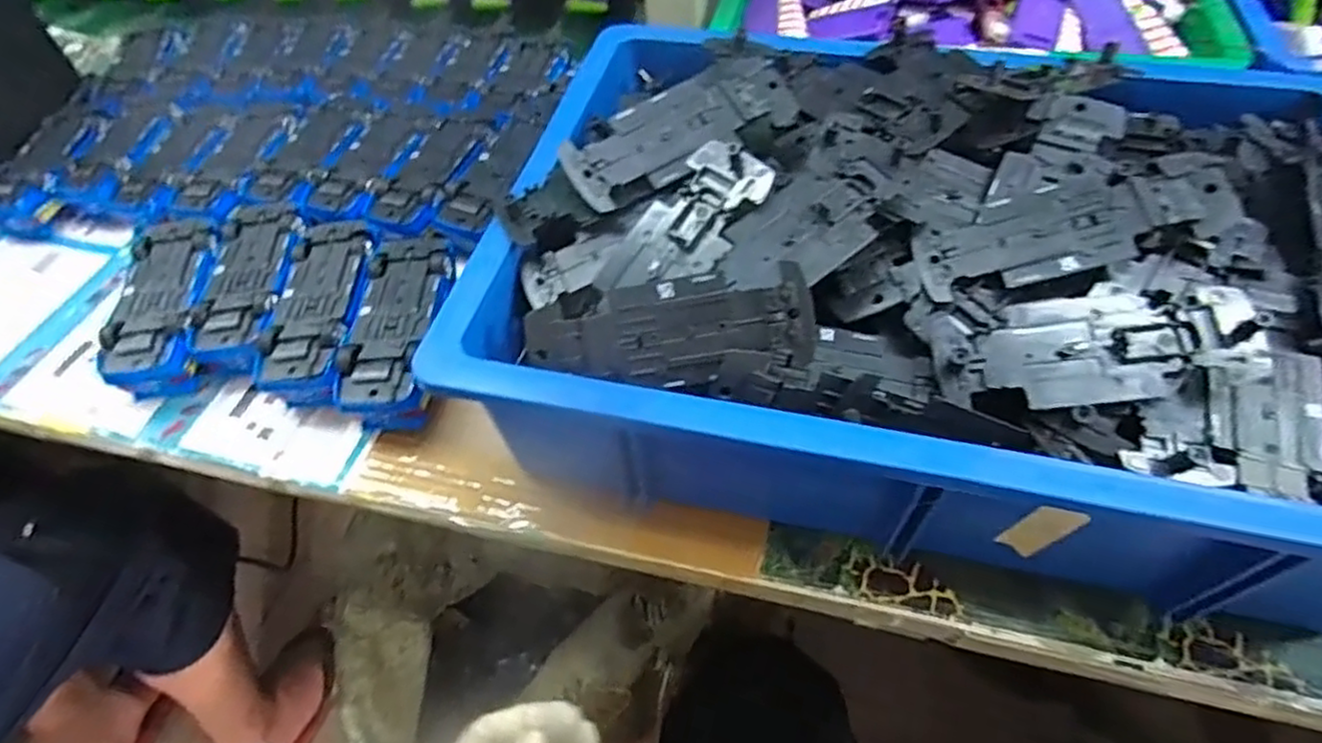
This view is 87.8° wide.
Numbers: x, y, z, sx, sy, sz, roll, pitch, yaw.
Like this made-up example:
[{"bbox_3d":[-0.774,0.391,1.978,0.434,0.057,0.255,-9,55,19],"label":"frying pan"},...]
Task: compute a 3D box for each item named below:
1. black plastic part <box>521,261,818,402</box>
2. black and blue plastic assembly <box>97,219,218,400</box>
[{"bbox_3d":[0.002,-0.017,0.306,0.125,0.012,0.046,-1,95,10],"label":"black plastic part"},{"bbox_3d":[-0.320,-0.044,0.451,0.049,0.043,0.121,-8,51,-3],"label":"black and blue plastic assembly"}]

